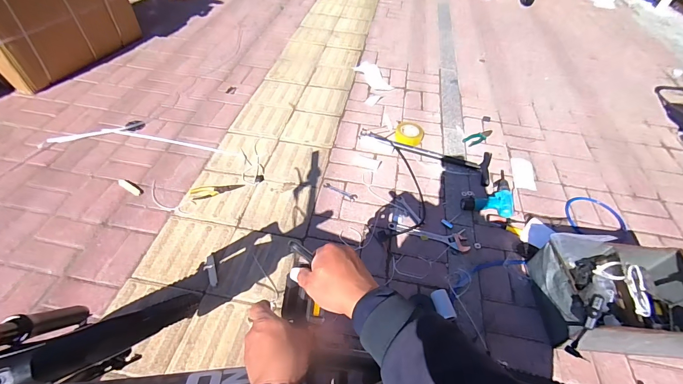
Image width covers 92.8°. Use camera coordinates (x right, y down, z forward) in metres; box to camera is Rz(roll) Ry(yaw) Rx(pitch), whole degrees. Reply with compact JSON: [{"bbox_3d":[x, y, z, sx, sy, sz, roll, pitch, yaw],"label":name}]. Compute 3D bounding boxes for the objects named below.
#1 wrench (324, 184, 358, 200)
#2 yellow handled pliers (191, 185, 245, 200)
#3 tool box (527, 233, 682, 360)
[{"bbox_3d":[-0.003,-0.002,1.312,0.141,0.005,0.028,24,51,15],"label":"wrench"},{"bbox_3d":[-0.480,-0.003,1.254,0.192,0.012,0.061,-7,50,-11],"label":"yellow handled pliers"},{"bbox_3d":[0.825,0.296,0.955,0.431,0.196,0.328,6,49,0],"label":"tool box"}]

